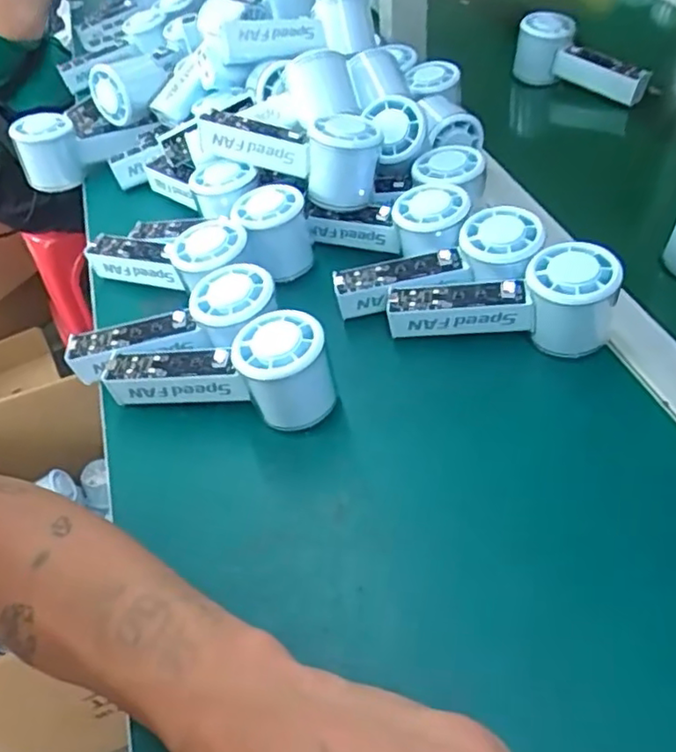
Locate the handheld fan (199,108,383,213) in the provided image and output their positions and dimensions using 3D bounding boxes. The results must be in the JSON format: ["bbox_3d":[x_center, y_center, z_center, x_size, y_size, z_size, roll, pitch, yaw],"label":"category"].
[{"bbox_3d":[-0.044,-0.184,0.508,0.156,0.072,0.055,15,51,0],"label":"handheld fan"}]

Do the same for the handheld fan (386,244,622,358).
[{"bbox_3d":[0.110,-0.050,0.429,0.151,0.058,0.052,0,49,6],"label":"handheld fan"}]

